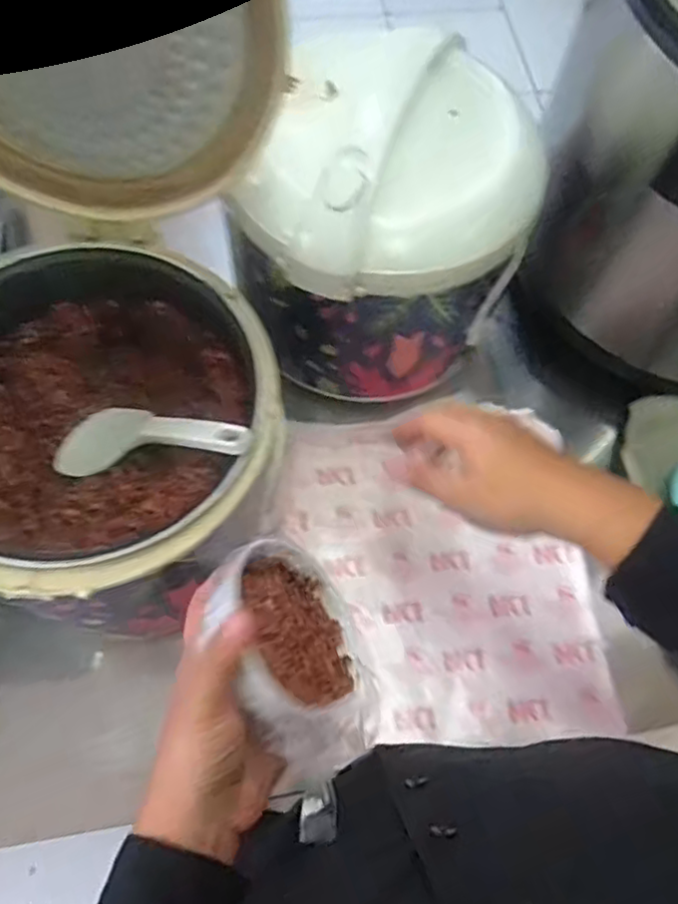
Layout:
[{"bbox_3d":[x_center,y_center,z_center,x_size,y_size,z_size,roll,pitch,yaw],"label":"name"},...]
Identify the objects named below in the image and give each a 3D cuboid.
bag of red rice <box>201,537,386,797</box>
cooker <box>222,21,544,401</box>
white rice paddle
[{"bbox_3d":[-0.020,0.110,0.368,0.072,0.088,0.123,-24,70,-13],"label":"bag of red rice"},{"bbox_3d":[0.041,-0.183,0.560,0.200,0.206,0.208,17,66,4],"label":"cooker"},{"bbox_3d":[-0.135,-0.010,0.471,0.190,0.016,0.055,-2,60,37],"label":"white rice paddle"}]

